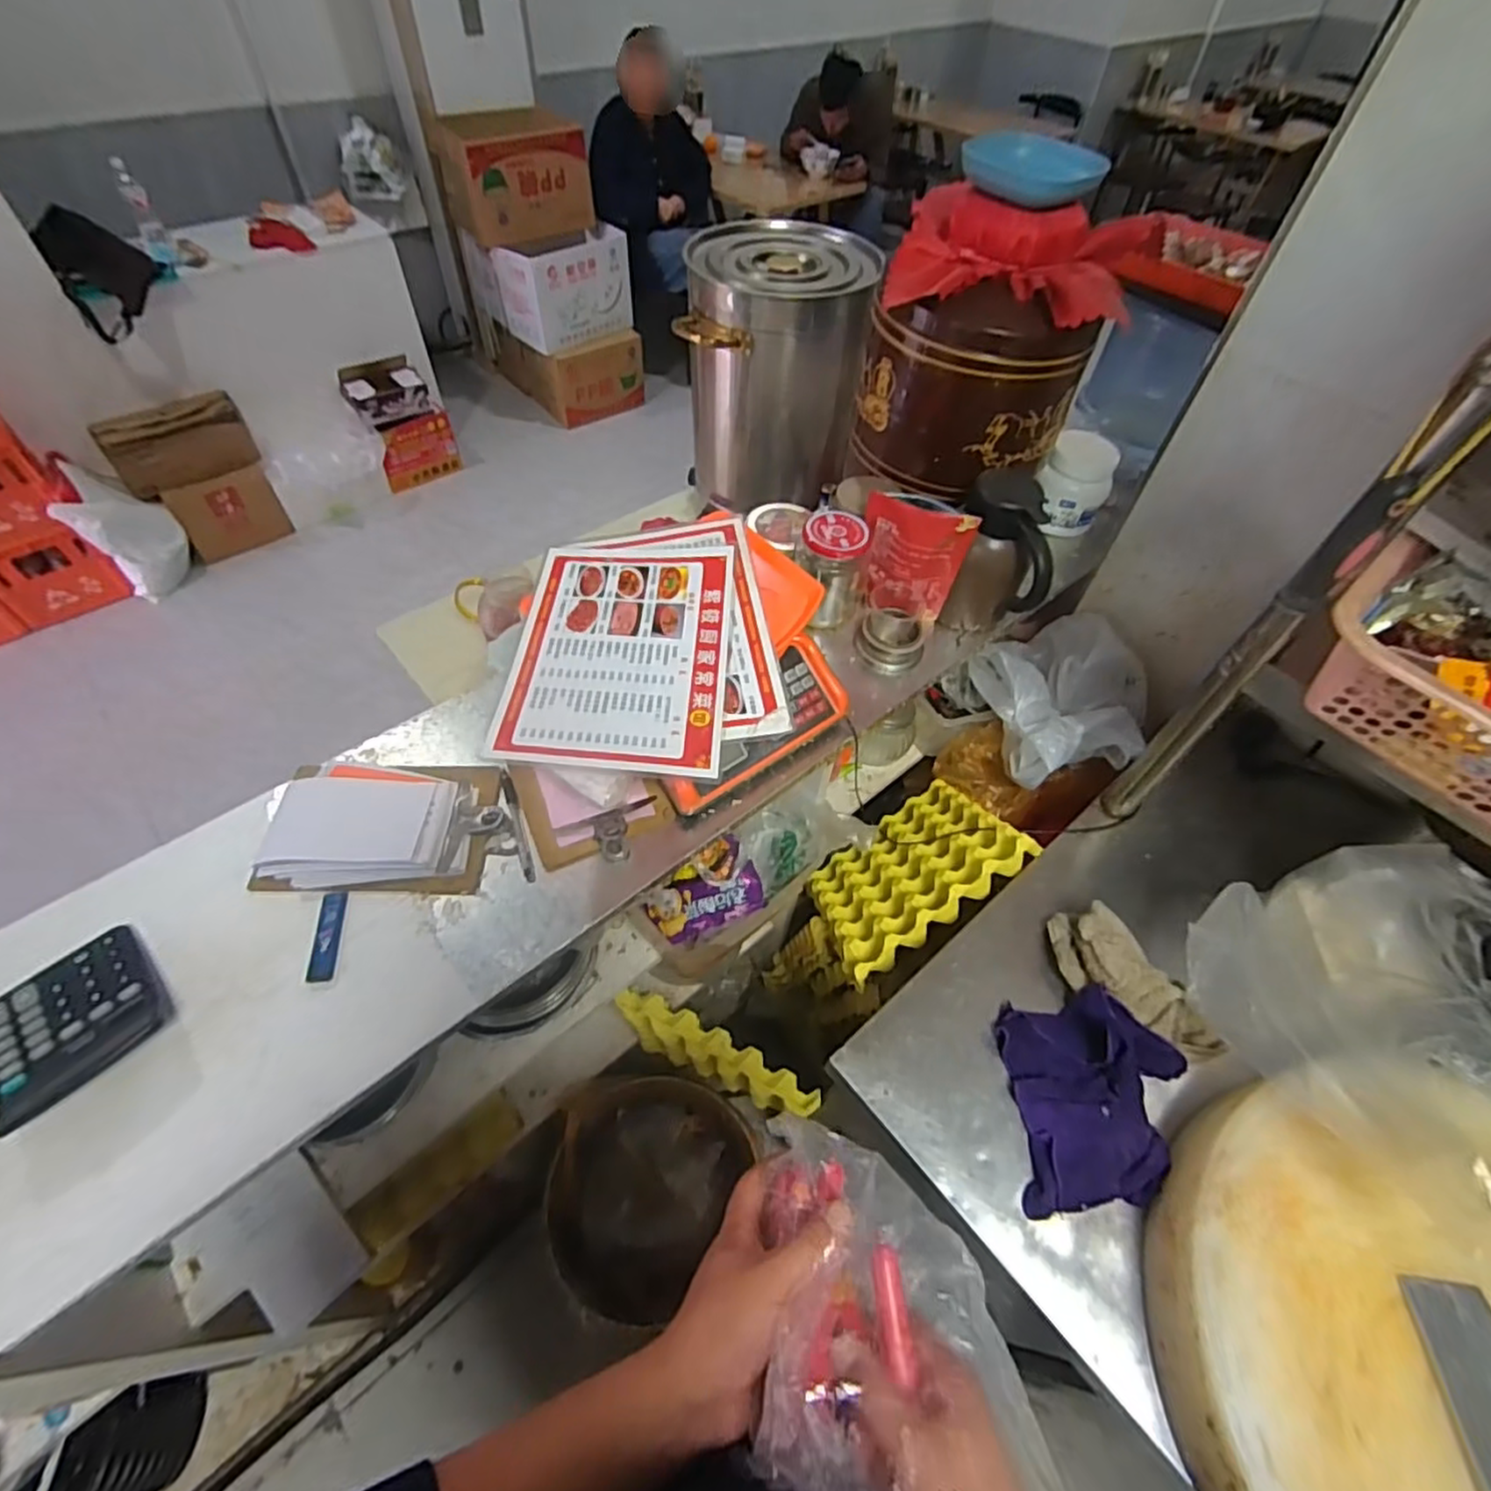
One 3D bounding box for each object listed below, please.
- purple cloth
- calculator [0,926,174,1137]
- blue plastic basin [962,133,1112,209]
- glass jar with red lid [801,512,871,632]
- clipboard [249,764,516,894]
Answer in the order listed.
[{"bbox_3d":[0.352,0.336,0.672,0.188,0.047,0.191,1,54,-3],"label":"purple cloth"},{"bbox_3d":[-0.557,0.224,0.575,0.123,0.023,0.119,38,60,22],"label":"calculator"},{"bbox_3d":[0.305,-0.614,0.739,0.145,0.033,0.136,14,54,7],"label":"blue plastic basin"},{"bbox_3d":[0.109,-0.223,0.882,0.079,0.136,0.072,2,54,-2],"label":"glass jar with red lid"},{"bbox_3d":[-0.356,0.079,0.702,0.234,0.025,0.141,0,54,-4],"label":"clipboard"}]

